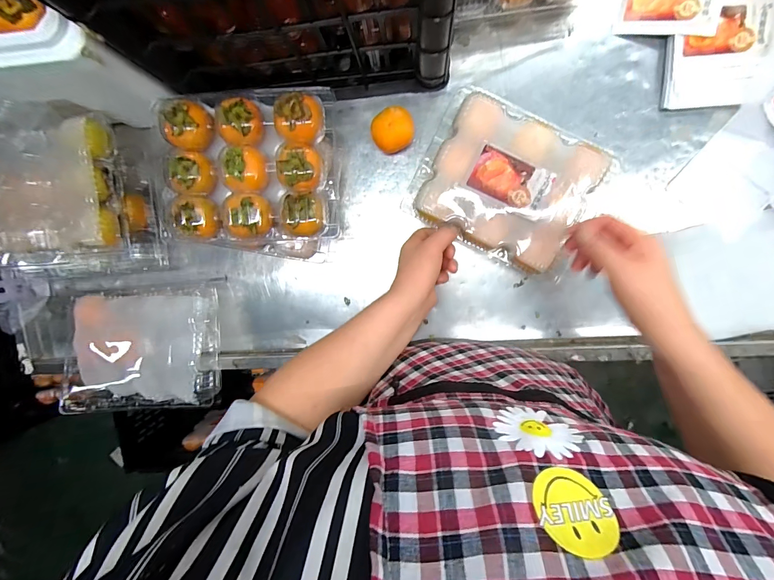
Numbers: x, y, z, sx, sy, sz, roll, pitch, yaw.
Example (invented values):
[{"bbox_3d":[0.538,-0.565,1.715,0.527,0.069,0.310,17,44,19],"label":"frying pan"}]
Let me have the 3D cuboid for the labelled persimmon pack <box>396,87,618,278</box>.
[{"bbox_3d":[0.147,-0.133,0.432,0.198,0.054,0.163,27,99,2],"label":"labelled persimmon pack"}]

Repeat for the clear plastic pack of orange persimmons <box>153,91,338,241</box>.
[{"bbox_3d":[-0.169,-0.140,0.429,0.212,0.068,0.179,0,97,5],"label":"clear plastic pack of orange persimmons"}]

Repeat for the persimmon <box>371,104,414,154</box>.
[{"bbox_3d":[0.008,-0.207,0.447,0.058,0.049,0.054,-28,90,5],"label":"persimmon"}]

